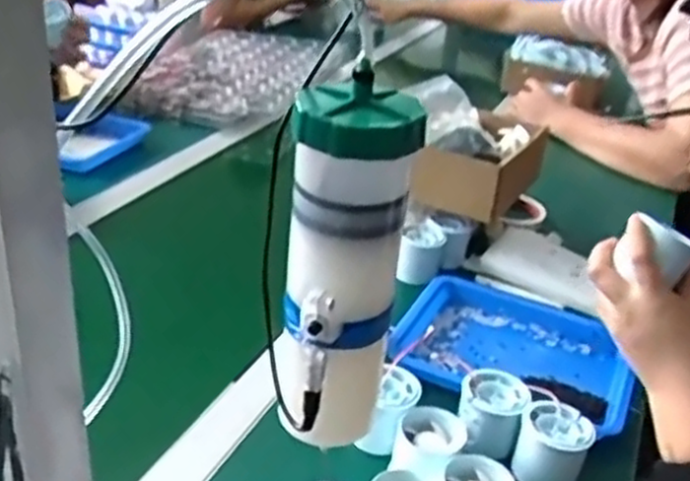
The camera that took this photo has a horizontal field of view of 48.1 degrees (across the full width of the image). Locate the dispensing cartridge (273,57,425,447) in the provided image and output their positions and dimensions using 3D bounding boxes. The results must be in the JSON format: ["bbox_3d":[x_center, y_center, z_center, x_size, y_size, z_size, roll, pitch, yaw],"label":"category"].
[{"bbox_3d":[-0.002,0.014,0.374,0.054,0.176,0.050,6,28,-1],"label":"dispensing cartridge"}]

